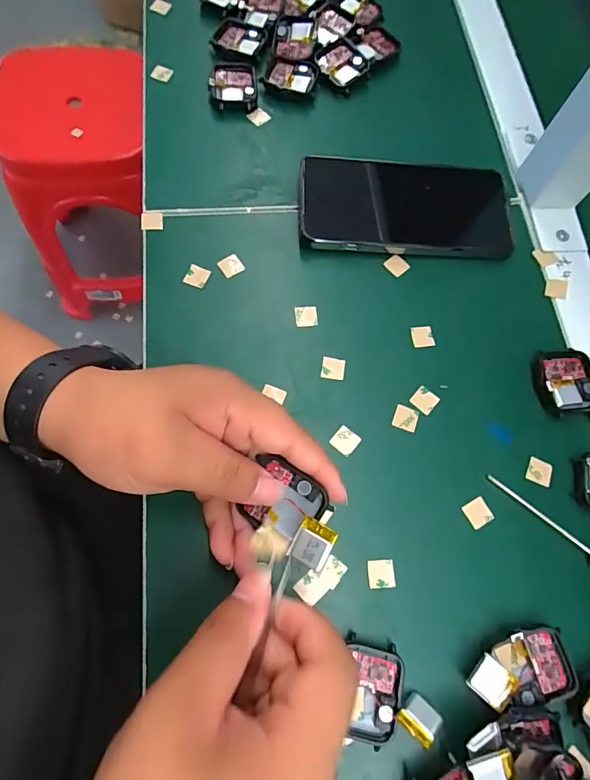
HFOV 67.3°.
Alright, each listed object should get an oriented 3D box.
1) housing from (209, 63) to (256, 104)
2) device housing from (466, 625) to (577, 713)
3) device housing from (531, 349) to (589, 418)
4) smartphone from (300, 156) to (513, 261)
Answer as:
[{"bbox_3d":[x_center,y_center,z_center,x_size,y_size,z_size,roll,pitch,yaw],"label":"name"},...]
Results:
[{"bbox_3d":[-0.051,-0.256,0.370,0.038,0.008,0.039,3,71,-2],"label":"housing"},{"bbox_3d":[0.123,0.151,0.240,0.059,0.011,0.036,-8,72,-5],"label":"device housing"},{"bbox_3d":[0.185,-0.005,0.302,0.042,0.010,0.044,1,71,-2],"label":"device housing"},{"bbox_3d":[0.086,-0.141,0.336,0.160,0.015,0.080,3,72,-7],"label":"smartphone"}]

